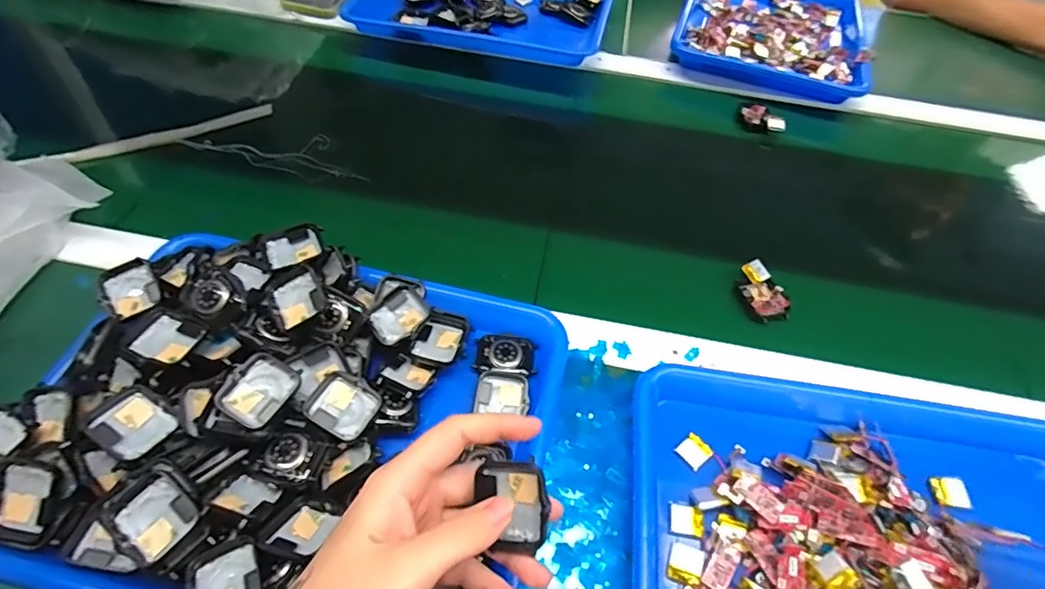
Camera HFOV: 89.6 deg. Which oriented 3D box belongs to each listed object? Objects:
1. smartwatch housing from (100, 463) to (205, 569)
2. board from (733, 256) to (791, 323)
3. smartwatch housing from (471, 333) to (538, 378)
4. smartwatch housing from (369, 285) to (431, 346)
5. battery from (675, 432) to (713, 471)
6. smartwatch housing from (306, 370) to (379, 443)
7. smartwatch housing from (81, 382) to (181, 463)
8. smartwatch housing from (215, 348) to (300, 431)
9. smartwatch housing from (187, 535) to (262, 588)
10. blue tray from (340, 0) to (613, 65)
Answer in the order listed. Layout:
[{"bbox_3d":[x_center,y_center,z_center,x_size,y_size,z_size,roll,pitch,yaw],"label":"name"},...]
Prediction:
[{"bbox_3d":[-0.203,0.121,0.291,0.044,0.014,0.040,32,58,18],"label":"smartwatch housing"},{"bbox_3d":[0.210,-0.002,0.466,0.037,0.018,0.056,-7,54,-9],"label":"board"},{"bbox_3d":[-0.013,0.046,0.406,0.046,0.010,0.032,7,53,1],"label":"smartwatch housing"},{"bbox_3d":[-0.092,0.016,0.395,0.043,0.013,0.036,-37,64,-27],"label":"smartwatch housing"},{"bbox_3d":[0.122,0.111,0.372,0.022,0.004,0.020,-34,63,-25],"label":"battery"},{"bbox_3d":[-0.118,0.073,0.347,0.040,0.012,0.037,23,55,13],"label":"smartwatch housing"},{"bbox_3d":[-0.231,0.076,0.311,0.040,0.014,0.036,25,56,14],"label":"smartwatch housing"},{"bbox_3d":[-0.166,0.060,0.332,0.037,0.015,0.042,24,56,13],"label":"smartwatch housing"},{"bbox_3d":[-0.161,0.154,0.284,0.038,0.012,0.035,-22,58,-19],"label":"smartwatch housing"},{"bbox_3d":[-0.050,-0.412,0.737,0.337,0.034,0.249,10,54,3],"label":"blue tray"}]

